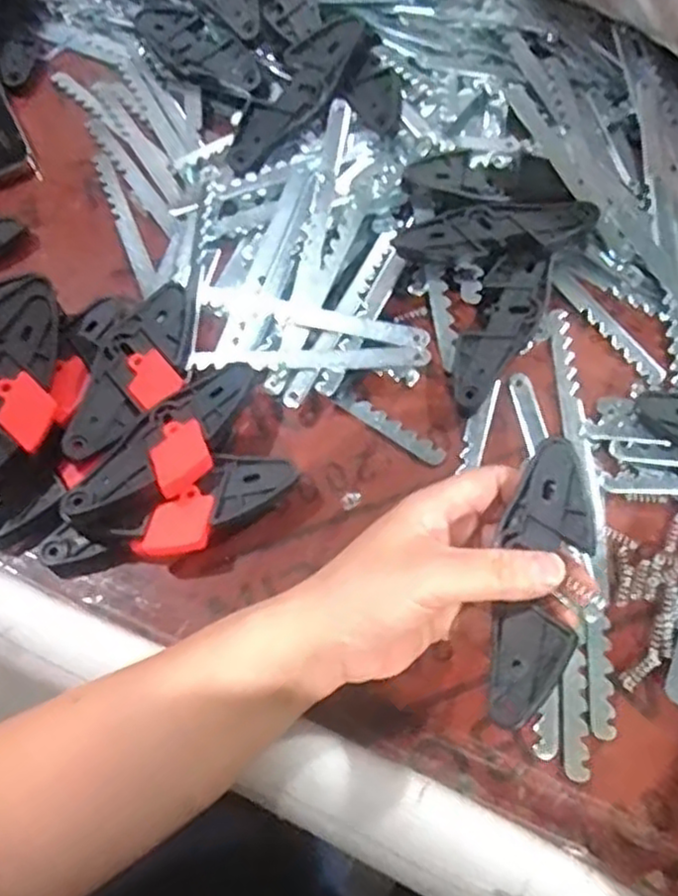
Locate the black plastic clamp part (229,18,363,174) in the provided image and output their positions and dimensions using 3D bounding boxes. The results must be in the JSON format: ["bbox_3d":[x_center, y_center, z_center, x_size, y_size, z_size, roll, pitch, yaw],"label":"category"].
[{"bbox_3d":[-0.033,-0.243,0.498,0.043,0.011,0.123,40,92,15],"label":"black plastic clamp part"}]

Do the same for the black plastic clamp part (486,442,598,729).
[{"bbox_3d":[0.088,0.056,0.317,0.037,0.013,0.125,13,72,6],"label":"black plastic clamp part"}]

